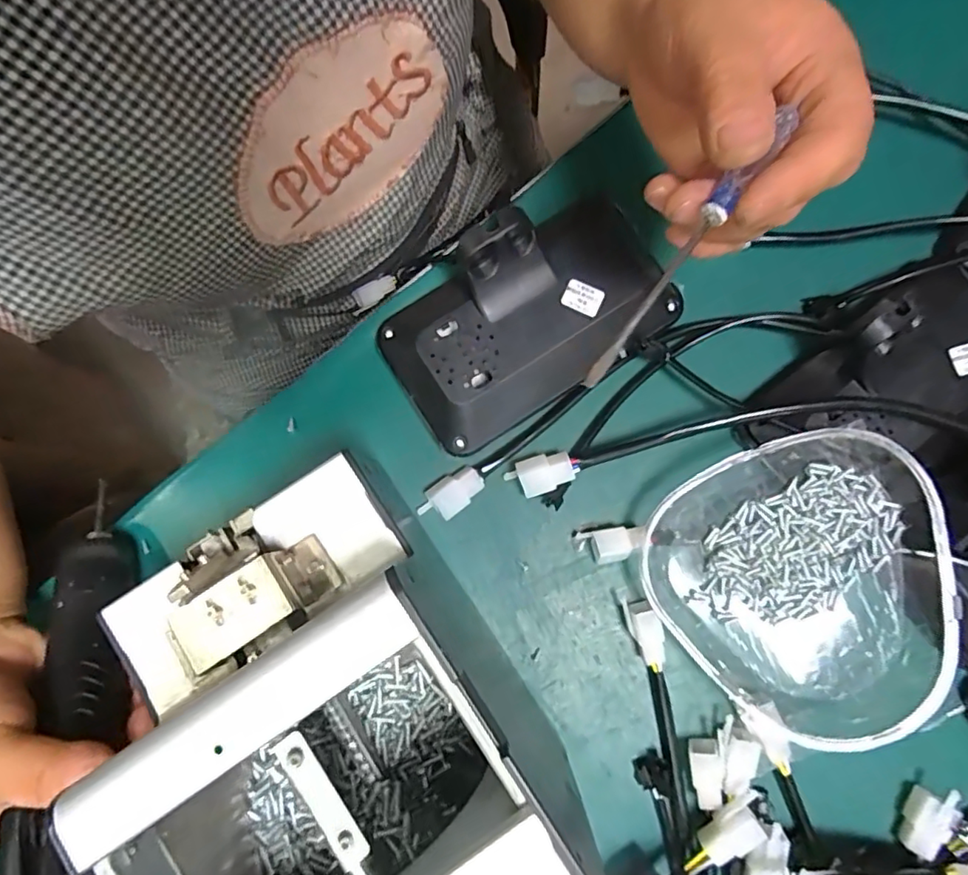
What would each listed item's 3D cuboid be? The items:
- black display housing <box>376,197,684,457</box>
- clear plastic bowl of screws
[{"bbox_3d":[0.024,-0.070,0.317,0.161,0.069,0.098,-33,83,-4],"label":"black display housing"},{"bbox_3d":[0.161,0.078,0.289,0.135,0.041,0.143,0,74,1],"label":"clear plastic bowl of screws"}]

